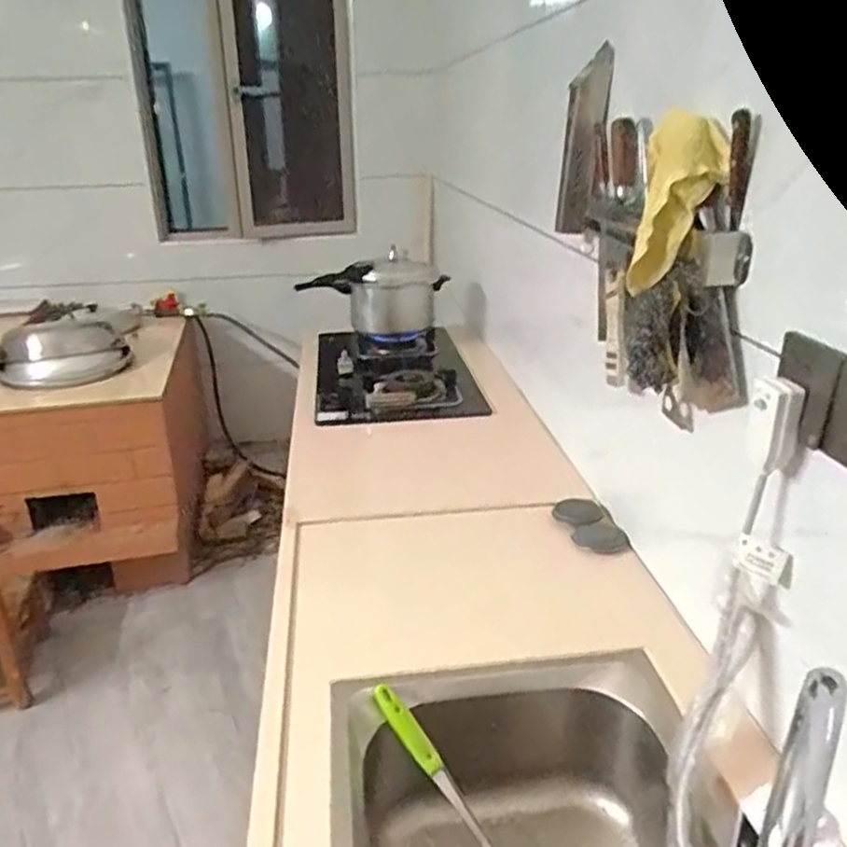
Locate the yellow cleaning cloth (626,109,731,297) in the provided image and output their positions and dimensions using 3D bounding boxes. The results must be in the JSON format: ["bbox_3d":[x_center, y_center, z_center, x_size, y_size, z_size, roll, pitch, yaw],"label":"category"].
[{"bbox_3d":[0.288,-0.246,0.802,0.092,0.179,0.066,9,25,22],"label":"yellow cleaning cloth"}]

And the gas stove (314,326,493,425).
[{"bbox_3d":[-0.088,-0.138,1.903,0.394,0.091,0.592,-4,24,-8],"label":"gas stove"}]

